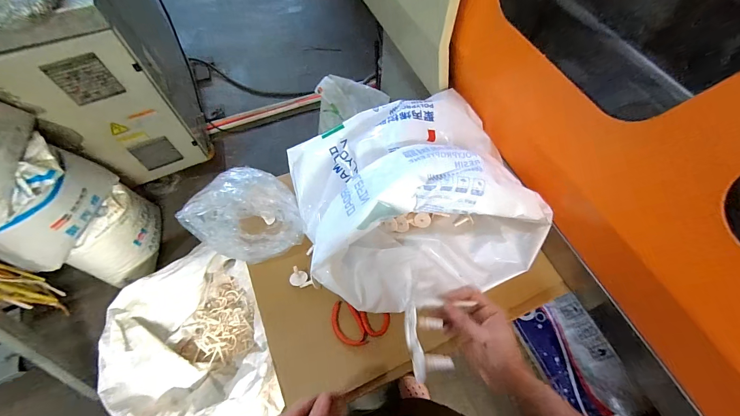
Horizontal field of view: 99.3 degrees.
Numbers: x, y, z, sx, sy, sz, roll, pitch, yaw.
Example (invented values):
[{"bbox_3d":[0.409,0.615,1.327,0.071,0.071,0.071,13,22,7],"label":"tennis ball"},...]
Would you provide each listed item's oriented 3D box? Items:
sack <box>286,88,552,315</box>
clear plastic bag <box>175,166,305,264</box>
[{"bbox_3d":[0.078,-0.030,0.594,0.426,0.224,0.382,-13,63,-8],"label":"sack"},{"bbox_3d":[-0.232,0.021,0.618,0.188,0.134,0.190,40,68,18],"label":"clear plastic bag"}]

